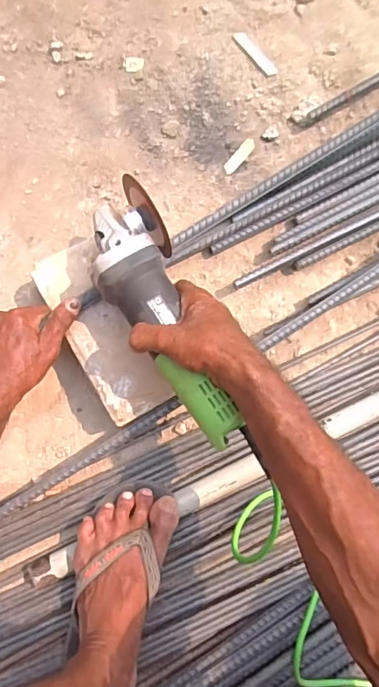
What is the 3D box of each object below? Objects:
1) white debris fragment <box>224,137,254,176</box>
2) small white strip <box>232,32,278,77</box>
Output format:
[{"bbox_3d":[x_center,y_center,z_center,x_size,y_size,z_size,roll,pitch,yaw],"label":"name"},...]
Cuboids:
[{"bbox_3d":[0.067,-0.251,0.654,0.016,0.007,0.052,42,88,2],"label":"white debris fragment"},{"bbox_3d":[0.087,-0.387,0.652,0.019,0.004,0.073,-40,88,-2],"label":"small white strip"}]

